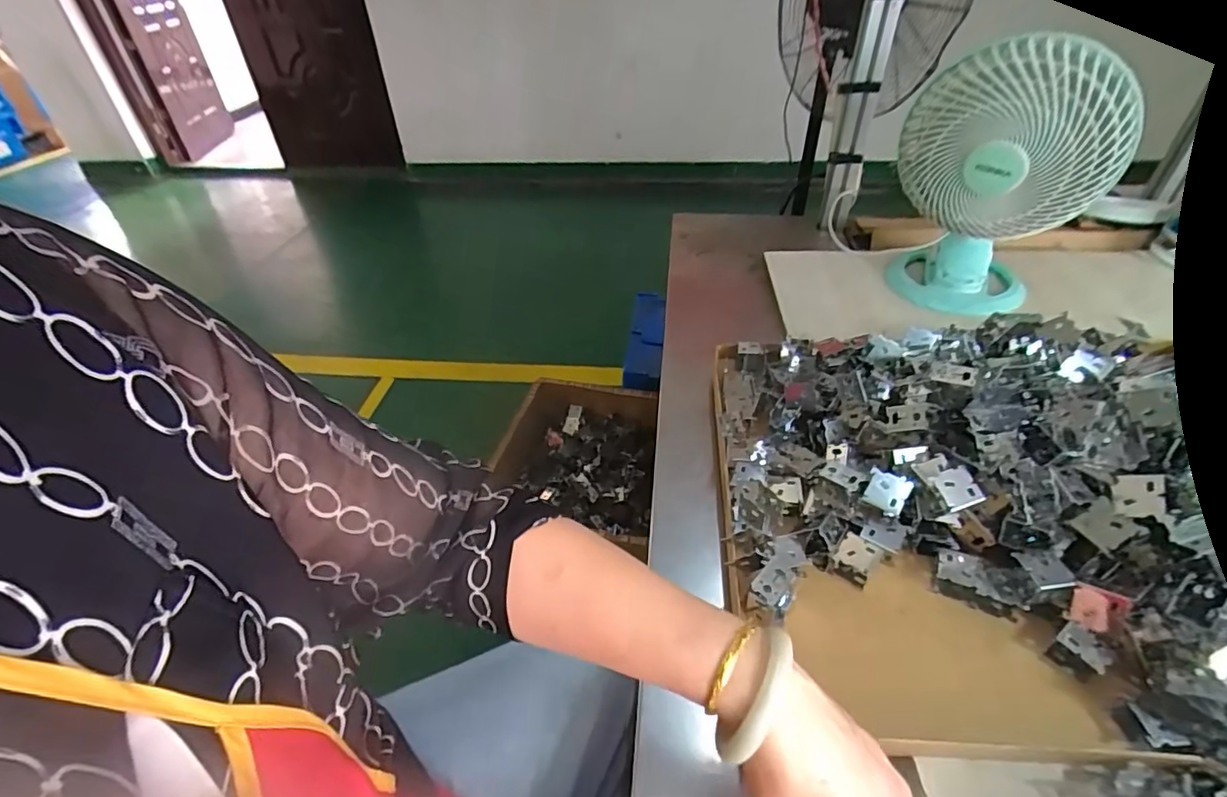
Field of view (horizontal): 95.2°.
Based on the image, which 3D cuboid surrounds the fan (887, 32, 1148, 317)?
[{"bbox_3d":[0.501,-0.281,0.766,0.217,0.304,0.185,16,44,19],"label":"fan"}]

